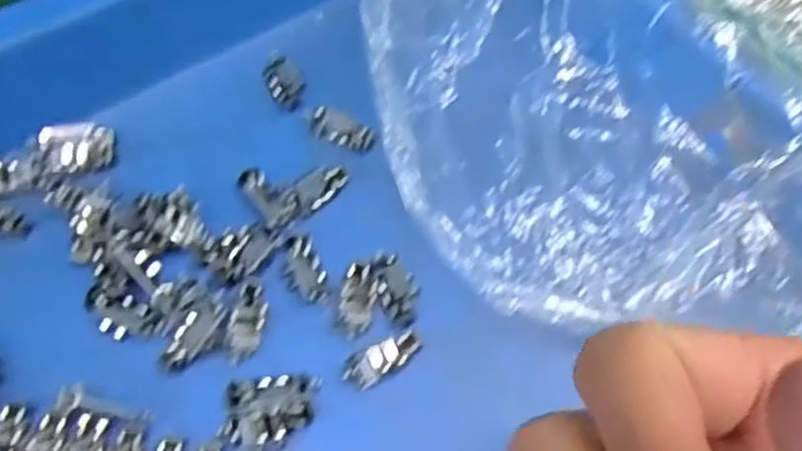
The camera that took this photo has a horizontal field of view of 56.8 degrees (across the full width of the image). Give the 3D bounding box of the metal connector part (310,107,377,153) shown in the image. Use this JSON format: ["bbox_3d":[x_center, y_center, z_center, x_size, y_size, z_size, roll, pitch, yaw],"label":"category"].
[{"bbox_3d":[-0.022,-0.035,0.268,0.026,0.005,0.011,22,60,5],"label":"metal connector part"}]

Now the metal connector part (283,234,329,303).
[{"bbox_3d":[-0.031,0.014,0.235,0.012,0.006,0.022,-15,63,-16],"label":"metal connector part"}]

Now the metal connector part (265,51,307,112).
[{"bbox_3d":[-0.044,-0.056,0.278,0.013,0.004,0.029,-19,64,-18],"label":"metal connector part"}]

